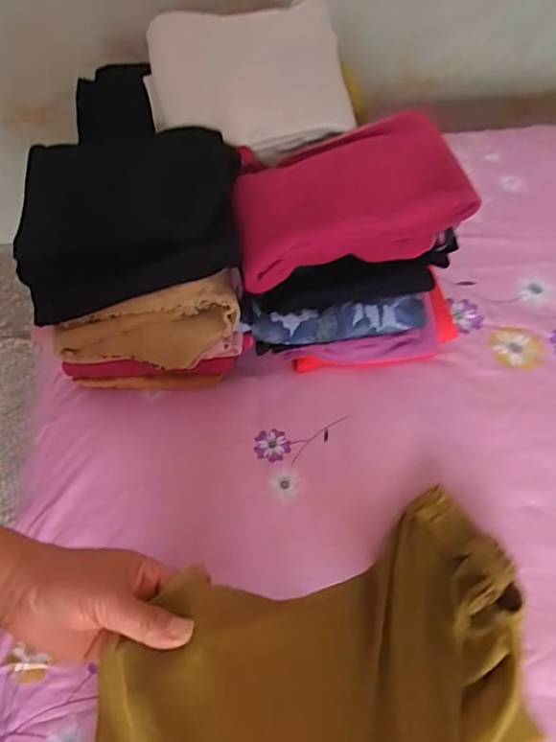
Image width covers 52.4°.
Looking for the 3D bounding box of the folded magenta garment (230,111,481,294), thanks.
[{"bbox_3d":[0.068,-0.215,0.663,0.250,0.077,0.179,-13,63,-3],"label":"folded magenta garment"}]

